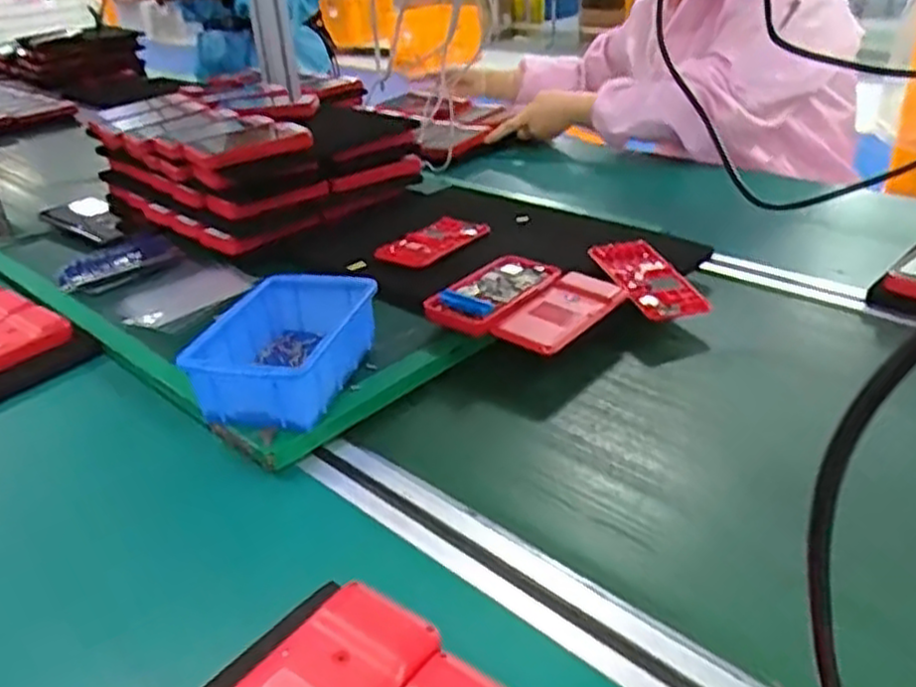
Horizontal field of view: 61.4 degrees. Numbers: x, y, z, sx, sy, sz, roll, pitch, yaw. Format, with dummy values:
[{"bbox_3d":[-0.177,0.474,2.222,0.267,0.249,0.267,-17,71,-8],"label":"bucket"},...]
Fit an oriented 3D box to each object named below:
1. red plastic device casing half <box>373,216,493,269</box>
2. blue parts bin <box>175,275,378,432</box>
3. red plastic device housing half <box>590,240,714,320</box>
[{"bbox_3d":[-0.028,-0.101,0.779,0.051,0.016,0.116,22,38,38],"label":"red plastic device casing half"},{"bbox_3d":[-0.125,0.001,0.575,0.098,0.047,0.144,4,30,13],"label":"blue parts bin"},{"bbox_3d":[0.164,-0.059,0.682,0.073,0.012,0.119,-9,38,-20],"label":"red plastic device housing half"}]

